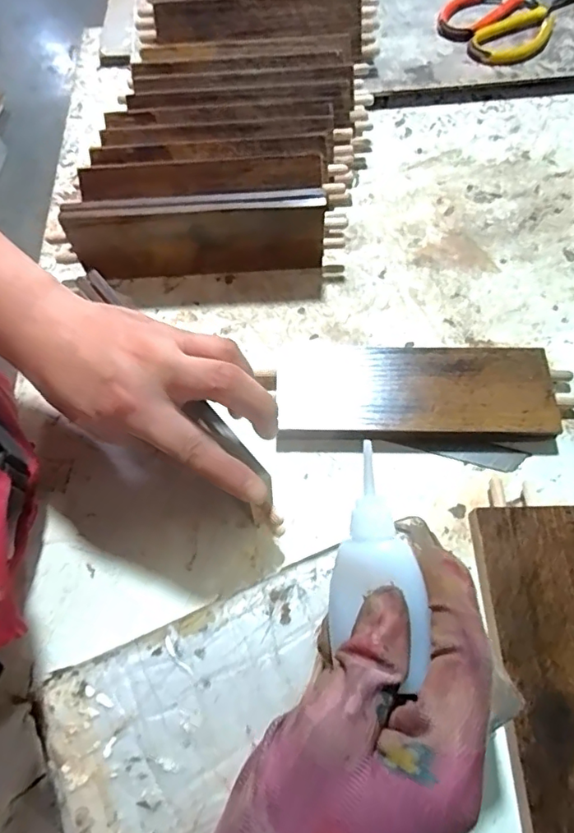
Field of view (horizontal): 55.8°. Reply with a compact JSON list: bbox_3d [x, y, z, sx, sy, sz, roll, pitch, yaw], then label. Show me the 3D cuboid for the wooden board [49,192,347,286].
[{"bbox_3d":[-0.061,-0.130,0.402,0.202,0.067,0.017,-4,65,-1],"label":"wooden board"}]

